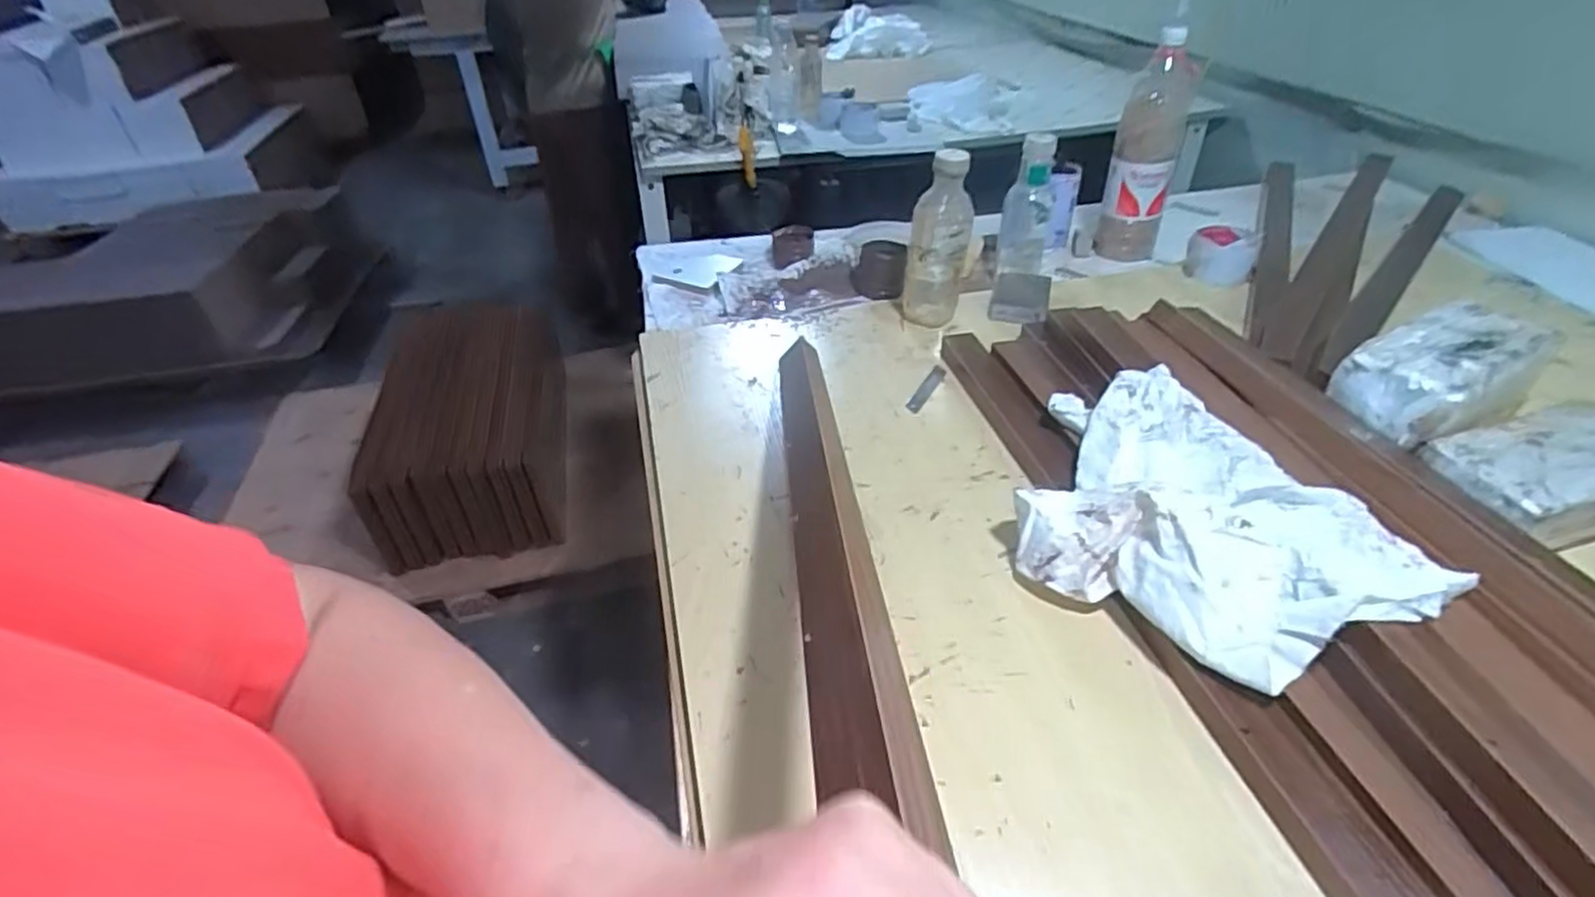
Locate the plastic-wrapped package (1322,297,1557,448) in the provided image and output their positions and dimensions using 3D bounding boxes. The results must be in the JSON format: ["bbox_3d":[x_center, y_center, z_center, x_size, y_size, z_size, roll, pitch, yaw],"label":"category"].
[{"bbox_3d":[0.621,-0.074,0.714,0.200,0.068,0.108,-22,41,-24],"label":"plastic-wrapped package"}]

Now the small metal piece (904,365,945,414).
[{"bbox_3d":[0.148,-0.070,0.839,0.018,0.006,0.092,18,43,23],"label":"small metal piece"}]

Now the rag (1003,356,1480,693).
[{"bbox_3d":[0.303,0.061,0.601,0.219,0.091,0.320,-22,43,-23],"label":"rag"}]

